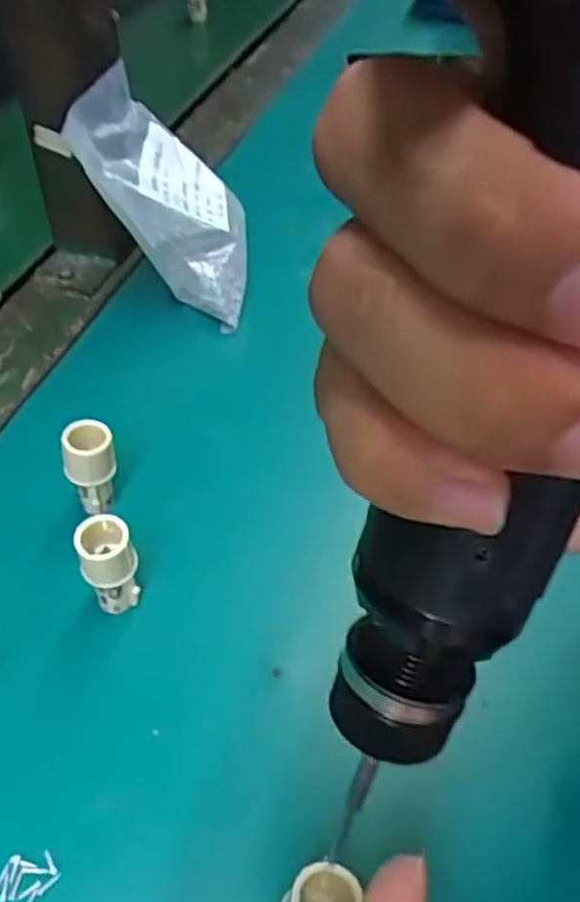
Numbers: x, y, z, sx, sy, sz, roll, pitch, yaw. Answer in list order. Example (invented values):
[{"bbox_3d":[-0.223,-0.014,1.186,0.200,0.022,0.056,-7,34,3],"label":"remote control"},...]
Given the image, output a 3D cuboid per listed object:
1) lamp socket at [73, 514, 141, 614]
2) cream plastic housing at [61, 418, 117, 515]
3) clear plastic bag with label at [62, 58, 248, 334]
[{"bbox_3d":[-0.066,0.044,0.290,0.019,0.042,0.017,-14,48,-15],"label":"lamp socket"},{"bbox_3d":[-0.081,0.008,0.323,0.020,0.041,0.017,-12,47,-13],"label":"cream plastic housing"},{"bbox_3d":[-0.064,-0.135,0.428,0.126,0.041,0.097,42,44,-26],"label":"clear plastic bag with label"}]

